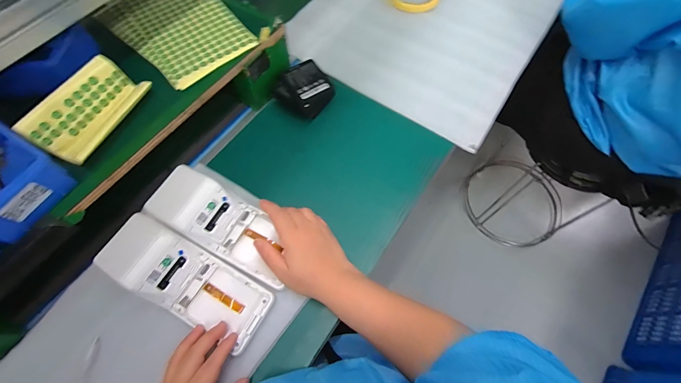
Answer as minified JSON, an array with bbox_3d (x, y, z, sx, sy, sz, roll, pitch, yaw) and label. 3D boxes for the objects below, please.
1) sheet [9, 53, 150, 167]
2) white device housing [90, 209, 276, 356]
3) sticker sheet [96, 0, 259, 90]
[{"bbox_3d":[-0.291,-0.096,0.367,0.064,0.044,0.125,22,68,11],"label":"sheet"},{"bbox_3d":[-0.187,0.107,0.378,0.205,0.031,0.077,31,69,-5],"label":"white device housing"},{"bbox_3d":[-0.235,-0.245,0.453,0.148,0.009,0.218,-40,71,-15],"label":"sticker sheet"}]

